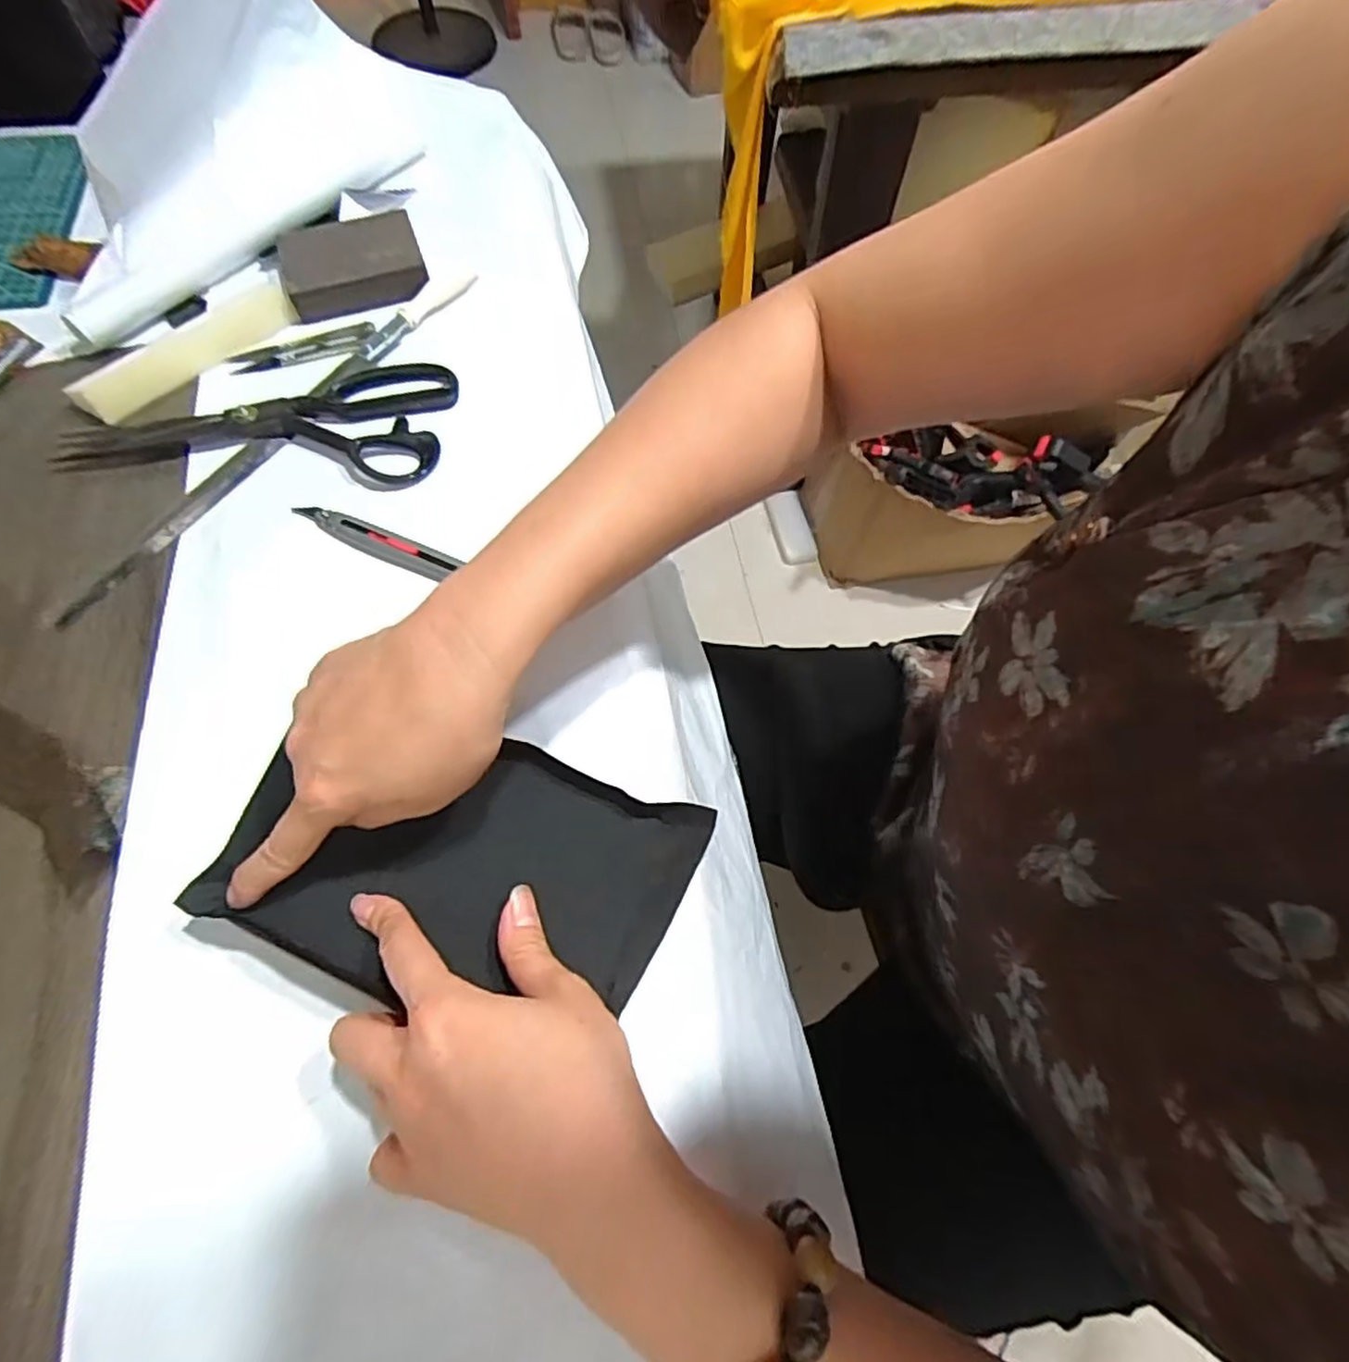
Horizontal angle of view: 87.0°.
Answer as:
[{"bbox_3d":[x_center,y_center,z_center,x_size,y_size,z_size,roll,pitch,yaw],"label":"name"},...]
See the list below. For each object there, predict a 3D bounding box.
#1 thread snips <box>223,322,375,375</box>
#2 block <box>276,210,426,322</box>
[{"bbox_3d":[-0.264,-0.237,0.504,0.099,0.004,0.025,-14,66,-6],"label":"thread snips"},{"bbox_3d":[-0.238,-0.311,0.527,0.095,0.026,0.072,-18,67,-8],"label":"block"}]

